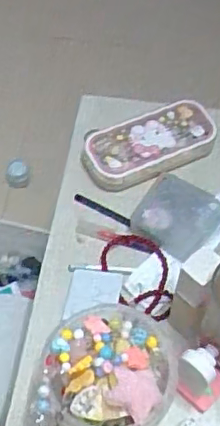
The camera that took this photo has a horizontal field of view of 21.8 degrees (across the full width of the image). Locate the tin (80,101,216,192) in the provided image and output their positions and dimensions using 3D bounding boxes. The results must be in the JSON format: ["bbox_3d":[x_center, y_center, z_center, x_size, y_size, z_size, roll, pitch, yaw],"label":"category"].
[{"bbox_3d":[0.047,-0.085,0.707,0.167,0.034,0.082,-26,61,-17],"label":"tin"}]

